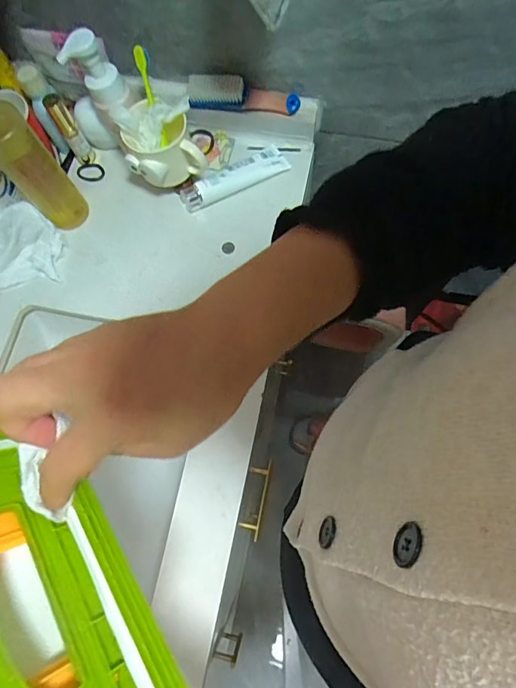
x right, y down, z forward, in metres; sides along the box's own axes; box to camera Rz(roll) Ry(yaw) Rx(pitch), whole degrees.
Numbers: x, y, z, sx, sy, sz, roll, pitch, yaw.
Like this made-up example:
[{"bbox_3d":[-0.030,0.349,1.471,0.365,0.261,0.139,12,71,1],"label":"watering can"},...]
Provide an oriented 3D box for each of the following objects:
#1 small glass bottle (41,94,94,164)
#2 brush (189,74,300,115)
[{"bbox_3d":[-0.281,-0.320,0.647,0.029,0.124,0.029,0,73,1],"label":"small glass bottle"},{"bbox_3d":[-0.021,-0.368,0.637,0.163,0.042,0.024,8,74,3],"label":"brush"}]

